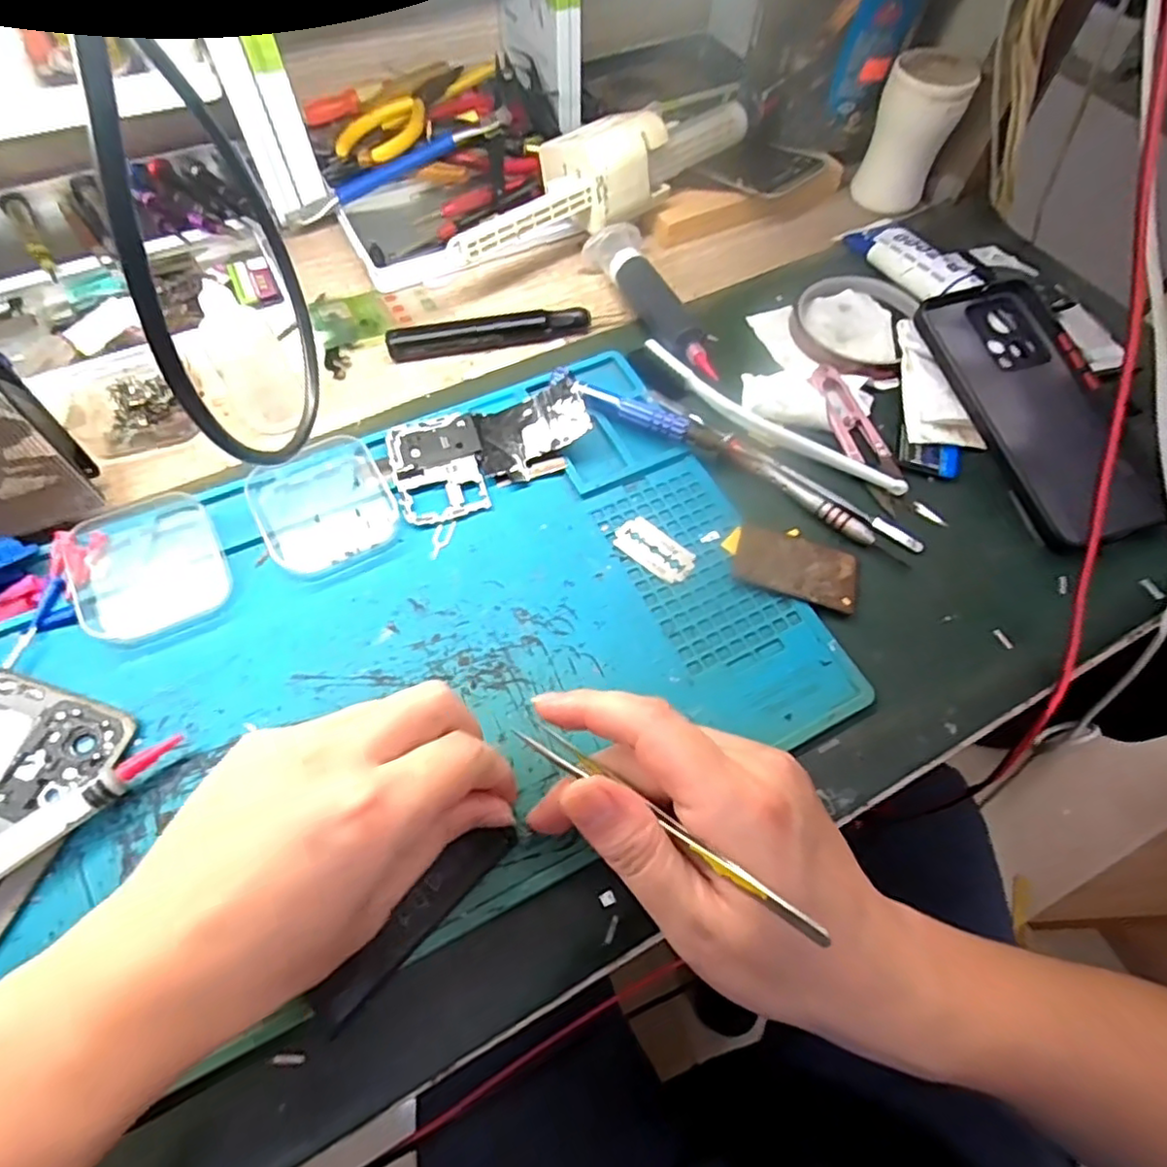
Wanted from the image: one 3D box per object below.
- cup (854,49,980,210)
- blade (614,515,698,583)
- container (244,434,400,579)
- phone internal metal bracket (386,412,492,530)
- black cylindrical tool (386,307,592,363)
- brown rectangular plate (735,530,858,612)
[{"bbox_3d":[0.227,-0.313,0.453,0.053,0.084,0.049,1,61,-2],"label":"cup"},{"bbox_3d":[0.037,-0.018,0.330,0.042,0.004,0.024,39,67,18],"label":"blade"},{"bbox_3d":[-0.133,-0.043,0.330,0.062,0.015,0.073,-26,65,-15],"label":"container"},{"bbox_3d":[-0.077,-0.062,0.348,0.048,0.007,0.065,-16,63,-10],"label":"phone internal metal bracket"},{"bbox_3d":[-0.057,-0.154,0.400,0.123,0.015,0.020,-13,62,-9],"label":"black cylindrical tool"},{"bbox_3d":[0.107,-0.009,0.324,0.060,0.005,0.038,20,62,9],"label":"brown rectangular plate"}]

